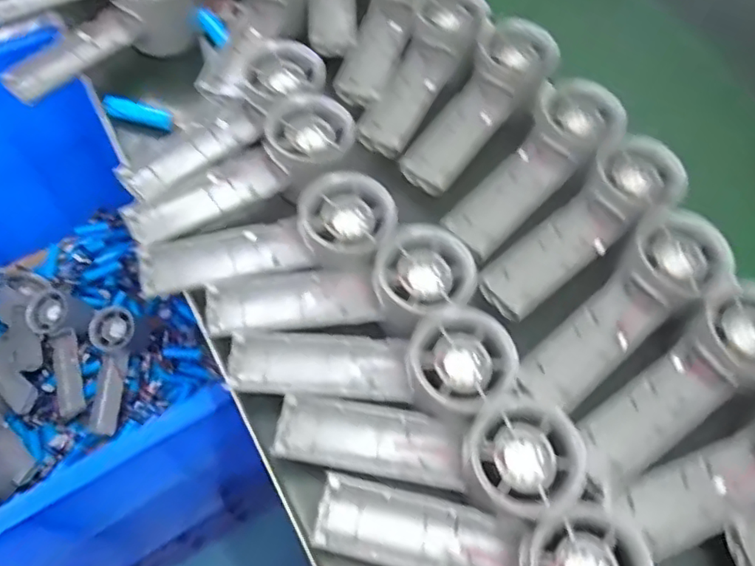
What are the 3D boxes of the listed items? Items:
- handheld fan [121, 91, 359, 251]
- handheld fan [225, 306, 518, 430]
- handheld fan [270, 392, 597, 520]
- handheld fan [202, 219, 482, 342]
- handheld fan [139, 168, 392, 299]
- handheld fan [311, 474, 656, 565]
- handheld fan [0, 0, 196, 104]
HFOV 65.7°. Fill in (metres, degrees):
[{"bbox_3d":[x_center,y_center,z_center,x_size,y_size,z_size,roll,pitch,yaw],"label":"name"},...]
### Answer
[{"bbox_3d":[-0.091,-0.072,0.398,0.161,0.031,0.054,-33,68,-7],"label":"handheld fan"},{"bbox_3d":[-0.004,0.047,0.337,0.158,0.033,0.056,0,61,10],"label":"handheld fan"},{"bbox_3d":[0.026,0.087,0.316,0.158,0.031,0.052,5,60,15],"label":"handheld fan"},{"bbox_3d":[-0.023,0.006,0.354,0.158,0.027,0.058,-11,62,4],"label":"handheld fan"},{"bbox_3d":[-0.068,-0.024,0.368,0.160,0.032,0.059,-14,63,3],"label":"handheld fan"},{"bbox_3d":[0.050,0.131,0.294,0.158,0.032,0.047,7,60,14],"label":"handheld fan"},{"bbox_3d":[-0.213,-0.192,0.459,0.055,0.055,0.161,40,66,16],"label":"handheld fan"}]

